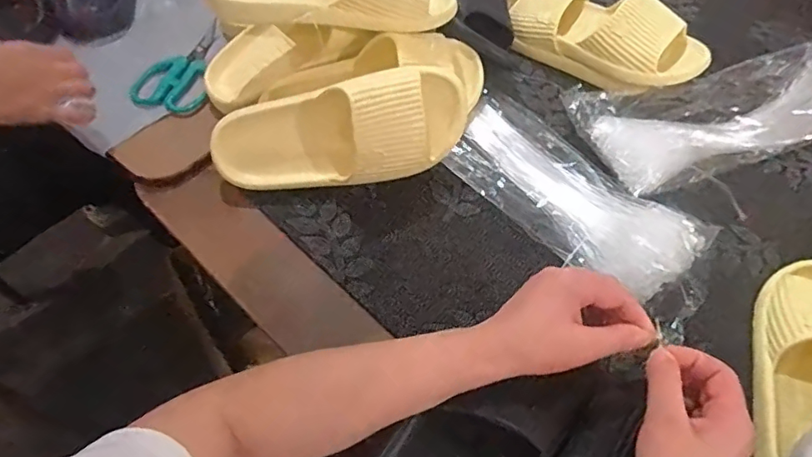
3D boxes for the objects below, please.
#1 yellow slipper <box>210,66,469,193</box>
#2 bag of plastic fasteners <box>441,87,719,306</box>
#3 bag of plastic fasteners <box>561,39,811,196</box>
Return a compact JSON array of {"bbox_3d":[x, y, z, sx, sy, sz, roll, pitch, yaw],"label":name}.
[{"bbox_3d":[-0.063,-0.093,0.527,0.250,0.103,0.083,-17,34,-2],"label":"yellow slipper"},{"bbox_3d":[0.167,-0.044,0.558,0.138,0.044,0.291,-35,64,-24],"label":"bag of plastic fasteners"},{"bbox_3d":[0.414,-0.150,0.654,0.444,0.043,0.143,-17,58,-15],"label":"bag of plastic fasteners"}]

